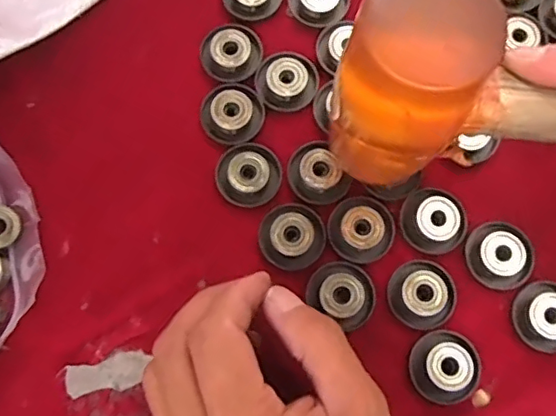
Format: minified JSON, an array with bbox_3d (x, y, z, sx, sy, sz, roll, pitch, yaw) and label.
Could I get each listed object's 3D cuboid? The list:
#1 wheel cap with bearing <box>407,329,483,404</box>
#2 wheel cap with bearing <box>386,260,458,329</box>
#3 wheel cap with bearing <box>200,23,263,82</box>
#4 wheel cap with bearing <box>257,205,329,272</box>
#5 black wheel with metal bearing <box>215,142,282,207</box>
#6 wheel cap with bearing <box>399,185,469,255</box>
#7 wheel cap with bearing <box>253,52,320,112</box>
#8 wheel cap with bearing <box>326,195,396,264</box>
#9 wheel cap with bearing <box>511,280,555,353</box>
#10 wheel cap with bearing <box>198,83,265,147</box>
[{"bbox_3d":[0.081,0.075,0.280,0.034,0.016,0.032,0,77,0],"label":"wheel cap with bearing"},{"bbox_3d":[0.071,0.041,0.287,0.032,0.009,0.033,0,77,0],"label":"wheel cap with bearing"},{"bbox_3d":[-0.025,-0.084,0.318,0.032,0.008,0.032,0,77,0],"label":"wheel cap with bearing"},{"bbox_3d":[0.007,0.013,0.294,0.033,0.008,0.032,0,77,0],"label":"wheel cap with bearing"},{"bbox_3d":[-0.015,-0.017,0.305,0.032,0.008,0.033,0,77,0],"label":"black wheel with metal bearing"},{"bbox_3d":[0.078,0.007,0.295,0.033,0.010,0.029,32,79,7],"label":"wheel cap with bearing"},{"bbox_3d":[0.005,-0.068,0.314,0.032,0.006,0.033,0,77,0],"label":"wheel cap with bearing"},{"bbox_3d":[0.042,0.010,0.295,0.033,0.008,0.032,0,77,0],"label":"wheel cap with bearing"},{"bbox_3d":[0.132,0.053,0.288,0.033,0.008,0.032,0,77,0],"label":"wheel cap with bearing"},{"bbox_3d":[-0.024,-0.050,0.310,0.031,0.009,0.033,0,77,0],"label":"wheel cap with bearing"}]

